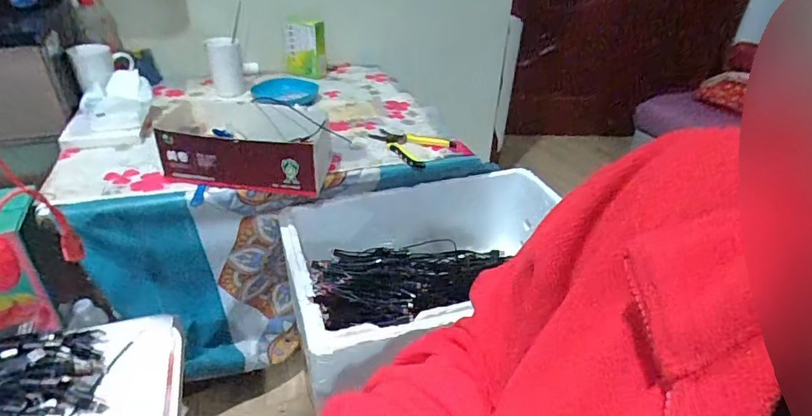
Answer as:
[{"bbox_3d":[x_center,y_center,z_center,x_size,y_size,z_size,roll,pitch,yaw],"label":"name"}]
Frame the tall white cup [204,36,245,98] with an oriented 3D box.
[{"bbox_3d":[-0.412,-0.323,1.080,0.072,0.122,0.060,-10,35,-20],"label":"tall white cup"}]

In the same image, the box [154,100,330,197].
[{"bbox_3d":[-0.265,-0.102,0.785,0.252,0.099,0.129,6,33,3],"label":"box"}]

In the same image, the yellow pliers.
[{"bbox_3d":[0.004,-0.127,0.926,0.146,0.024,0.122,28,40,32],"label":"yellow pliers"}]

